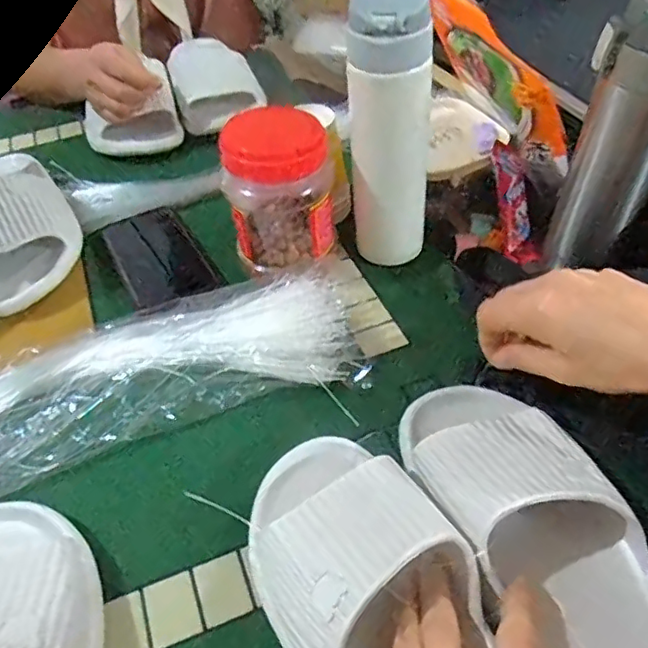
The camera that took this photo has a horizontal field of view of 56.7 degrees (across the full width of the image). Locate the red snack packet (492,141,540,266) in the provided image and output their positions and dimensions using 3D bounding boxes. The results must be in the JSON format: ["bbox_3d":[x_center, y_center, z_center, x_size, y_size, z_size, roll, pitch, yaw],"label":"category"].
[{"bbox_3d":[0.176,-0.113,0.554,0.027,0.018,0.114,-8,83,0],"label":"red snack packet"}]

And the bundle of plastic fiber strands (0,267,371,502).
[{"bbox_3d":[-0.172,0.040,0.445,0.403,0.057,0.124,-18,47,-10],"label":"bundle of plastic fiber strands"}]

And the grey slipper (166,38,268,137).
[{"bbox_3d":[-0.145,-0.319,0.788,0.109,0.047,0.211,-18,47,-10],"label":"grey slipper"}]

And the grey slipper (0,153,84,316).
[{"bbox_3d":[-0.312,-0.110,0.594,0.109,0.069,0.223,-25,49,-17],"label":"grey slipper"}]

